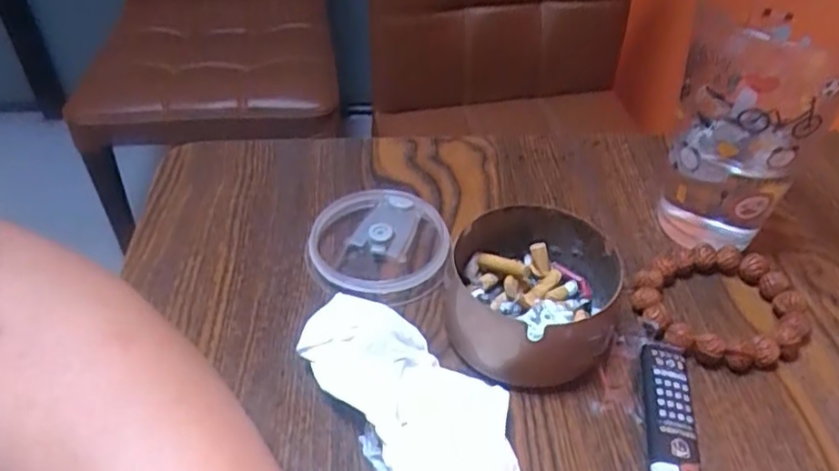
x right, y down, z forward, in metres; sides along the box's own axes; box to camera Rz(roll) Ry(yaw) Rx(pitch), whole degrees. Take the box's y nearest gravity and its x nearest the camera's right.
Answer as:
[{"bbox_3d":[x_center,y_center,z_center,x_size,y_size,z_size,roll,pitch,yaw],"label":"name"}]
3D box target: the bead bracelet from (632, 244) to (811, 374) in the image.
[{"bbox_3d":[0.165,0.038,0.364,0.088,0.016,0.079,-24,49,-25],"label":"bead bracelet"}]

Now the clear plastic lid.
[{"bbox_3d":[-0.022,0.007,0.390,0.082,0.021,0.078,1,44,-1],"label":"clear plastic lid"}]

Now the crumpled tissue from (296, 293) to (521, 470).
[{"bbox_3d":[0.000,0.084,0.308,0.076,0.023,0.141,-16,46,-18],"label":"crumpled tissue"}]

